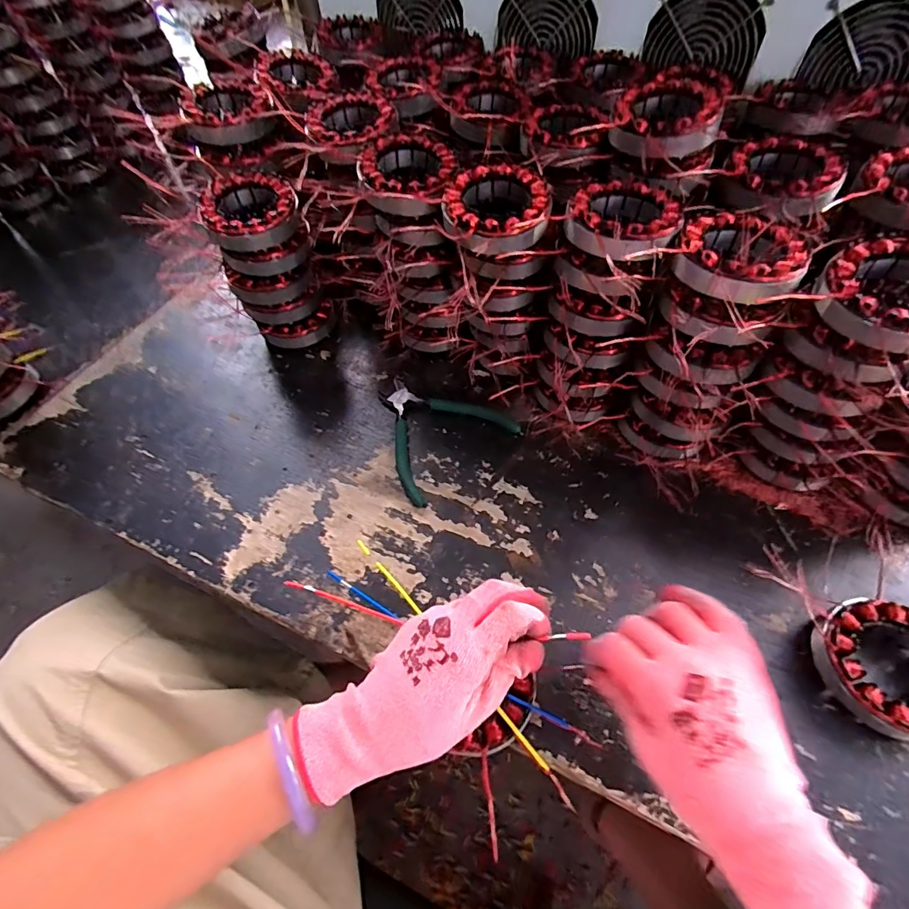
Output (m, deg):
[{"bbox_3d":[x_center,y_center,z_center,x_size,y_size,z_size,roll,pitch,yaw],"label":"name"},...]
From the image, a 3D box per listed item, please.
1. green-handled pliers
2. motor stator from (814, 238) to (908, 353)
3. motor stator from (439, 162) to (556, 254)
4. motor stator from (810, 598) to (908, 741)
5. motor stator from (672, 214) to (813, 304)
[{"bbox_3d":[-0.025,-0.030,0.469,0.133,0.009,0.129,-37,63,-20],"label":"green-handled pliers"},{"bbox_3d":[0.288,-0.102,0.302,0.097,0.035,0.089,-32,62,-17],"label":"motor stator"},{"bbox_3d":[0.034,-0.199,0.378,0.086,0.029,0.098,8,59,7],"label":"motor stator"},{"bbox_3d":[0.307,0.149,0.326,0.083,0.033,0.085,-24,59,-13],"label":"motor stator"},{"bbox_3d":[0.204,-0.141,0.332,0.084,0.024,0.093,18,61,13],"label":"motor stator"}]

